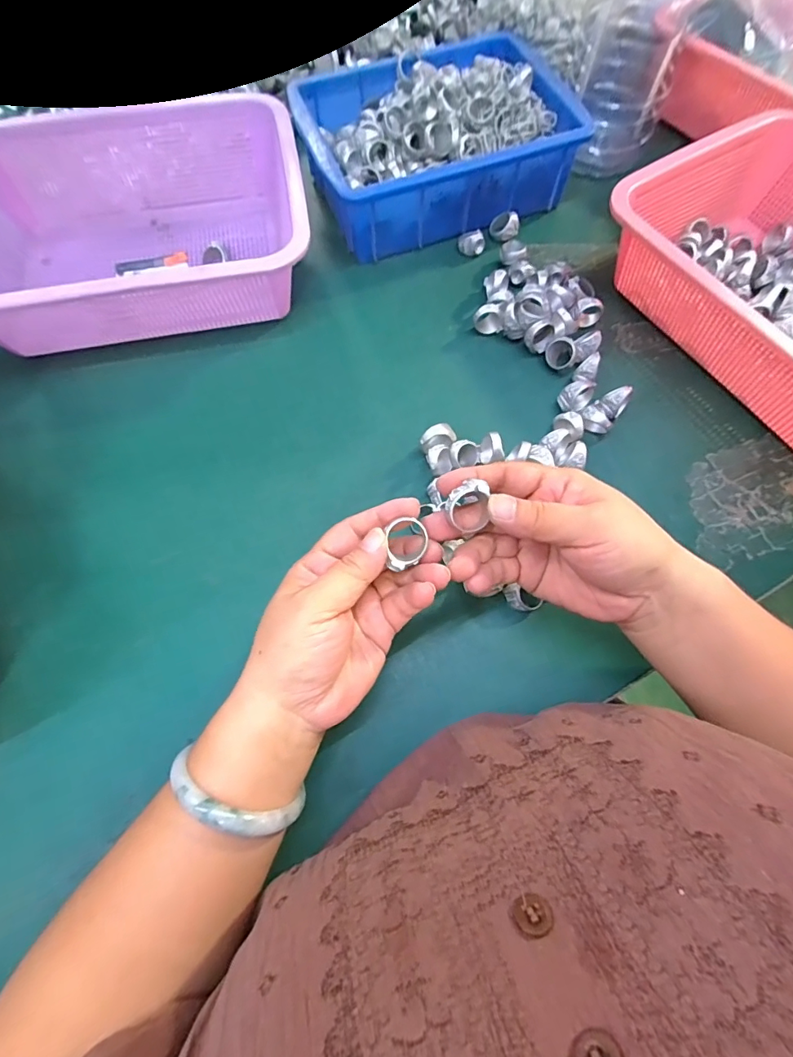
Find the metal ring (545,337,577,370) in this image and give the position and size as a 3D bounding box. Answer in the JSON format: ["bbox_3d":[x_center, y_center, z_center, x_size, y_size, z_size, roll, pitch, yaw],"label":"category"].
[{"bbox_3d":[0.139,-0.148,0.388,0.024,0.010,0.024,5,104,28],"label":"metal ring"}]

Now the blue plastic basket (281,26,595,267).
[{"bbox_3d":[0.035,-0.374,0.455,0.245,0.086,0.179,-15,69,-7],"label":"blue plastic basket"}]

